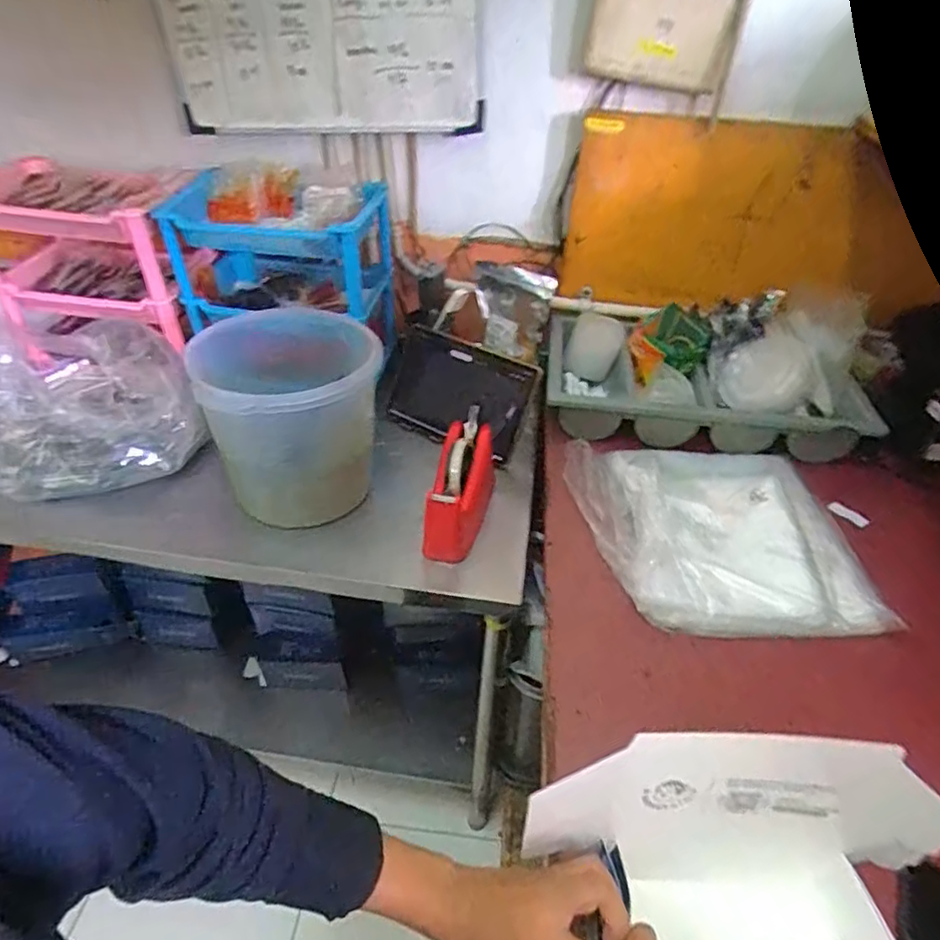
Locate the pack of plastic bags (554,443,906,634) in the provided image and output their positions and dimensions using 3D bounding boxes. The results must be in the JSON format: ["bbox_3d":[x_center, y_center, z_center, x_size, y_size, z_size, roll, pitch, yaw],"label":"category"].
[{"bbox_3d":[0.328,0.083,0.833,0.359,0.051,0.330,2,40,-2],"label":"pack of plastic bags"}]

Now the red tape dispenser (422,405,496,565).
[{"bbox_3d":[-0.007,0.021,0.871,0.083,0.103,0.208,8,40,6],"label":"red tape dispenser"}]

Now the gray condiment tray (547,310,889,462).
[{"bbox_3d":[0.377,-0.165,1.012,0.485,0.096,0.273,6,40,3],"label":"gray condiment tray"}]

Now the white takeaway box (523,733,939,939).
[{"bbox_3d":[0.179,0.282,0.390,0.269,0.170,0.139,6,40,3],"label":"white takeaway box"}]

